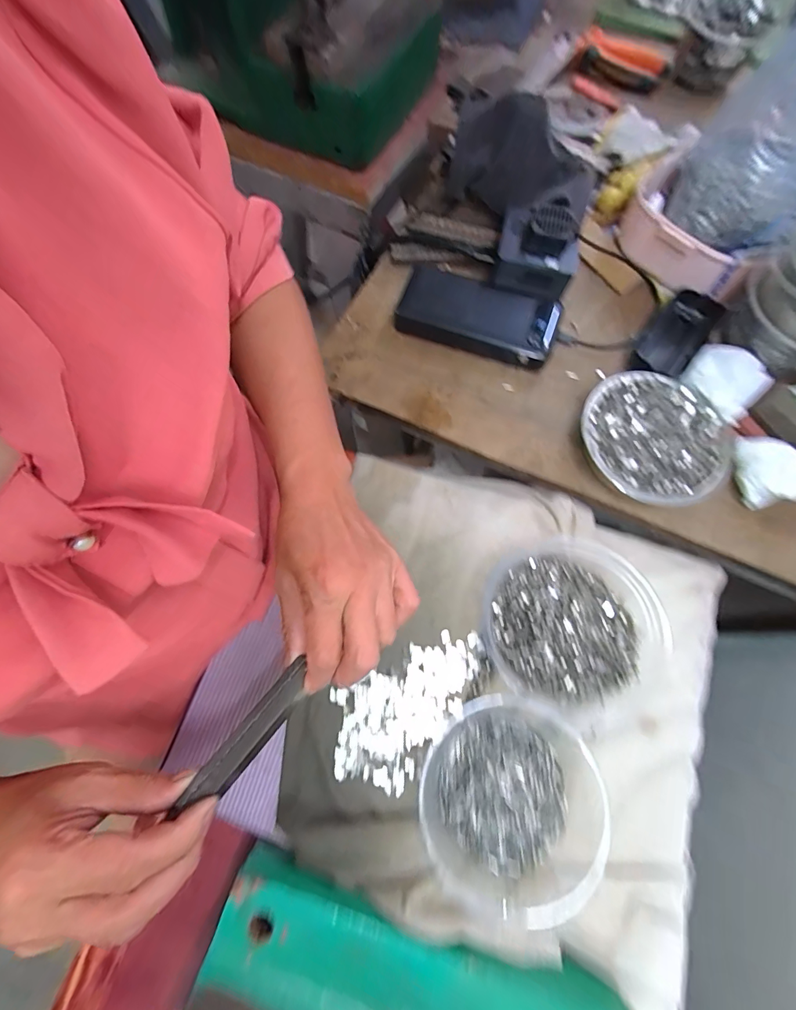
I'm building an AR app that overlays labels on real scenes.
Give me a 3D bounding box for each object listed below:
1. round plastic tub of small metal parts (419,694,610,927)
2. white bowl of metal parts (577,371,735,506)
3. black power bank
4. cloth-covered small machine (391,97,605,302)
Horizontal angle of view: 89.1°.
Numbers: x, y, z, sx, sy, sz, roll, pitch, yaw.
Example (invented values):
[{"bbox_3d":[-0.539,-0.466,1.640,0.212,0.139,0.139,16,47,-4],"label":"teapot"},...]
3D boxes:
[{"bbox_3d":[0.087,0.210,0.294,0.134,0.044,0.119,17,74,6],"label":"round plastic tub of small metal parts"},{"bbox_3d":[0.223,-0.059,0.356,0.126,0.030,0.115,0,73,1],"label":"white bowl of metal parts"},{"bbox_3d":[0.077,-0.188,0.399,0.152,0.026,0.070,20,75,6],"label":"black power bank"},{"bbox_3d":[0.102,-0.315,0.400,0.186,0.065,0.176,17,73,5],"label":"cloth-covered small machine"}]

